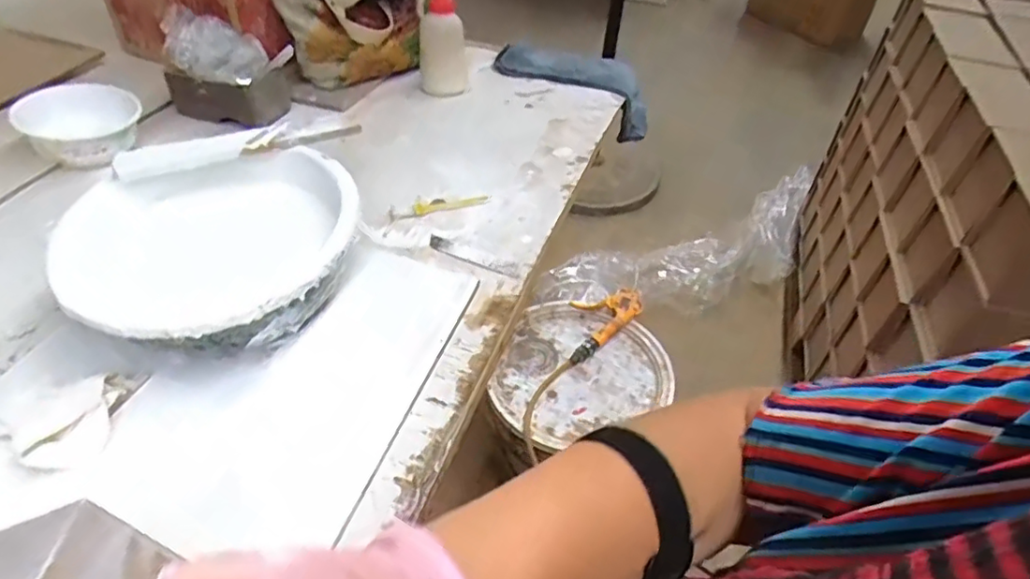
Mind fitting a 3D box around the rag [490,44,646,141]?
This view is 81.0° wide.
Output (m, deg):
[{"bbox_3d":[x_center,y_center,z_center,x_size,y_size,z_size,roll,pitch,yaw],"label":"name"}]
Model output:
[{"bbox_3d":[0.093,-0.303,0.893,0.240,0.090,0.104,22,48,-1],"label":"rag"}]

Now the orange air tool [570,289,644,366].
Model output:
[{"bbox_3d":[0.140,0.046,1.034,0.180,0.033,0.093,-31,55,-29],"label":"orange air tool"}]

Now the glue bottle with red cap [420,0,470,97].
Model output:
[{"bbox_3d":[-0.094,-0.333,0.774,0.060,0.150,0.058,-2,46,-5],"label":"glue bottle with red cap"}]

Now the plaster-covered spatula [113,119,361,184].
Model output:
[{"bbox_3d":[-0.239,-0.129,0.526,0.193,0.010,0.046,-19,50,-20],"label":"plaster-covered spatula"}]

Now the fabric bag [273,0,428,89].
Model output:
[{"bbox_3d":[-0.194,-0.379,0.794,0.122,0.155,0.203,21,49,17],"label":"fabric bag"}]

